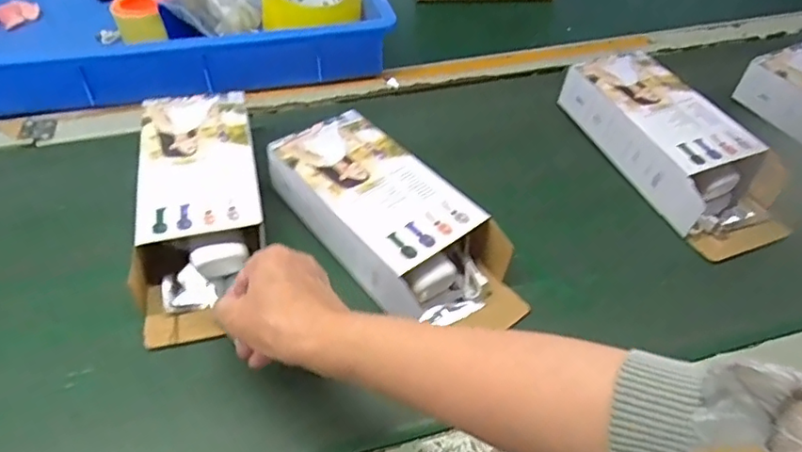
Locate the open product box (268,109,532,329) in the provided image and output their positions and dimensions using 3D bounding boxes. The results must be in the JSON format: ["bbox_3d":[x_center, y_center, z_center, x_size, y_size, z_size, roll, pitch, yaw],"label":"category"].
[{"bbox_3d":[-0.009,-0.002,0.501,0.105,0.060,0.245,-30,57,-24],"label":"open product box"}]

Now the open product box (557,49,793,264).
[{"bbox_3d":[0.280,-0.089,0.579,0.117,0.052,0.251,-19,53,-17],"label":"open product box"}]

